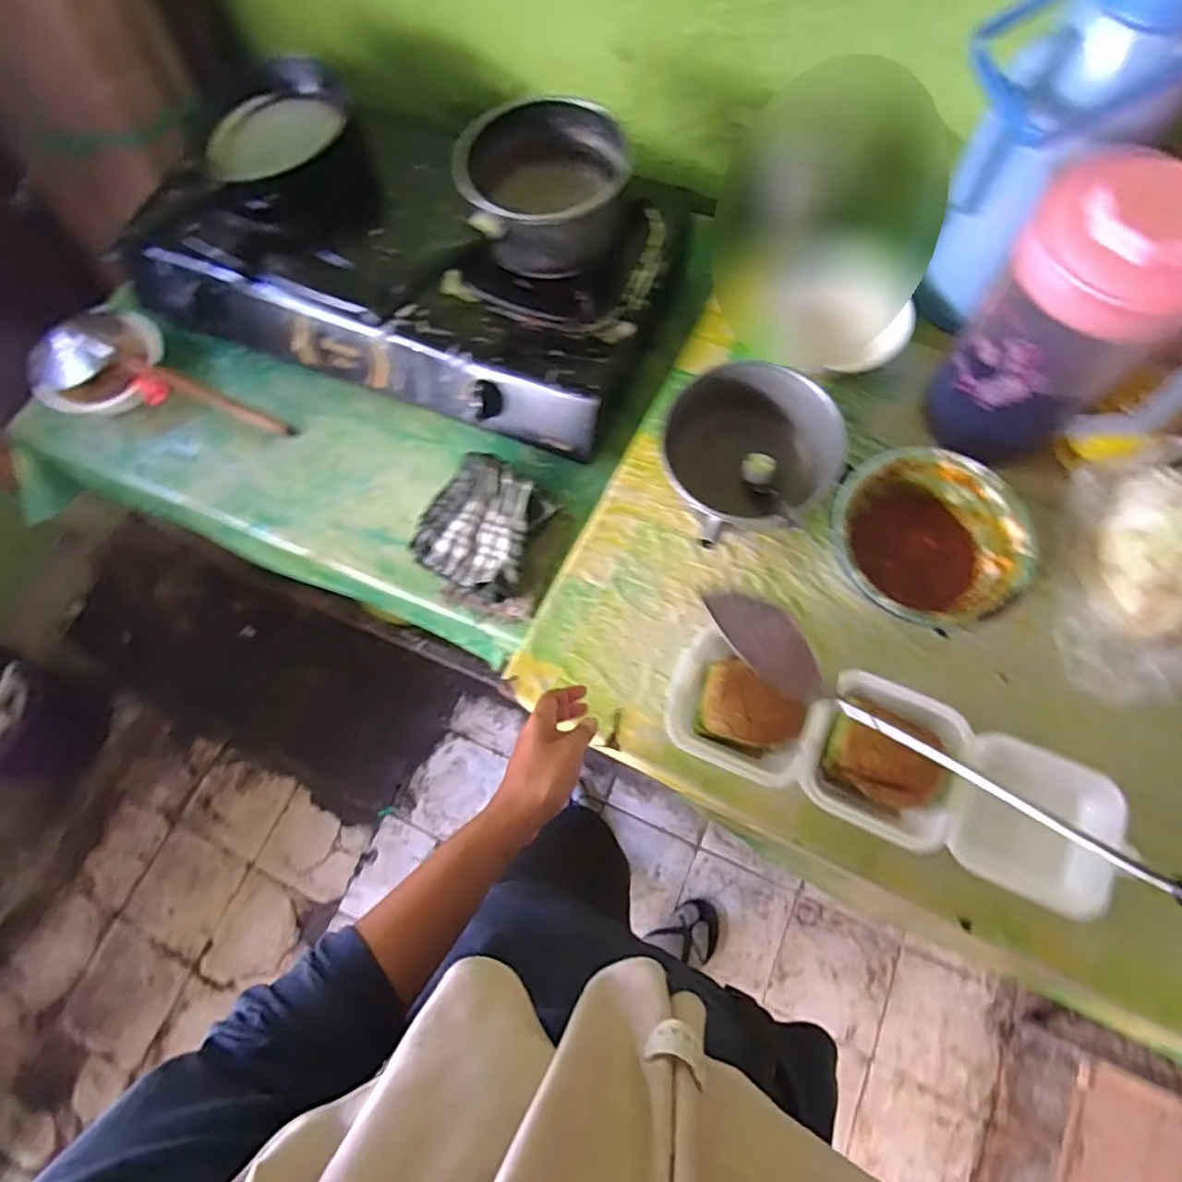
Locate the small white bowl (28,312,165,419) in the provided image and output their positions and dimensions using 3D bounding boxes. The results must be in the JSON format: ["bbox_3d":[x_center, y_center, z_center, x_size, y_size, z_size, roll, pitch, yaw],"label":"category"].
[{"bbox_3d":[-0.664,-0.308,0.876,0.155,0.083,0.154,-1,70,2],"label":"small white bowl"}]

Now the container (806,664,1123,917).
[{"bbox_3d":[0.321,0.176,0.581,0.256,0.060,0.128,23,73,10],"label":"container"}]

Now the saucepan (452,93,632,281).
[{"bbox_3d":[-0.054,-0.448,0.761,0.182,0.119,0.170,-11,70,-2],"label":"saucepan"}]

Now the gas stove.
[{"bbox_3d":[-0.240,-0.447,0.867,0.664,0.135,0.389,21,73,10],"label":"gas stove"}]

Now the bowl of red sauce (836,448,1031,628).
[{"bbox_3d":[0.330,-0.048,0.659,0.171,0.065,0.180,-1,70,2],"label":"bowl of red sauce"}]

